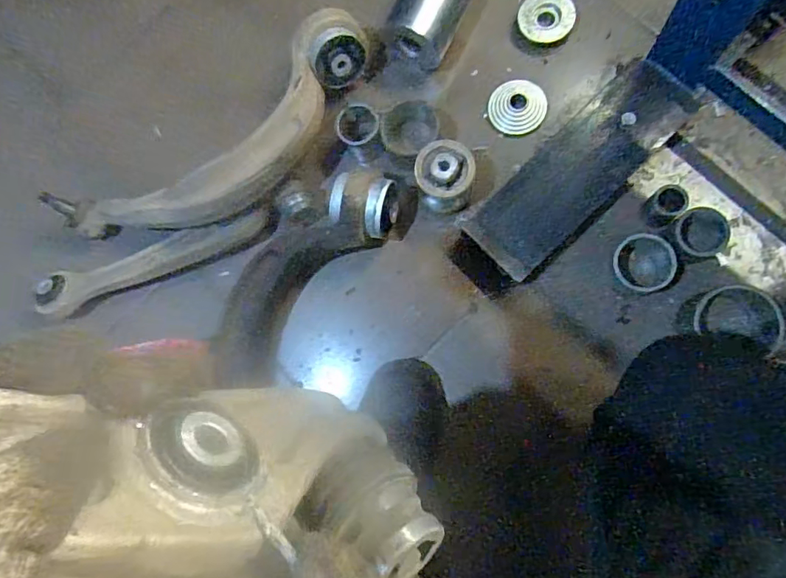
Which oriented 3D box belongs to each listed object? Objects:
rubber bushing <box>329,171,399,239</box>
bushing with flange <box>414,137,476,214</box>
[{"bbox_3d":[-0.035,-0.101,0.647,0.076,0.074,0.081,2,82,9],"label":"rubber bushing"},{"bbox_3d":[0.066,-0.140,0.645,0.072,0.063,0.075,-2,82,9],"label":"bushing with flange"}]

